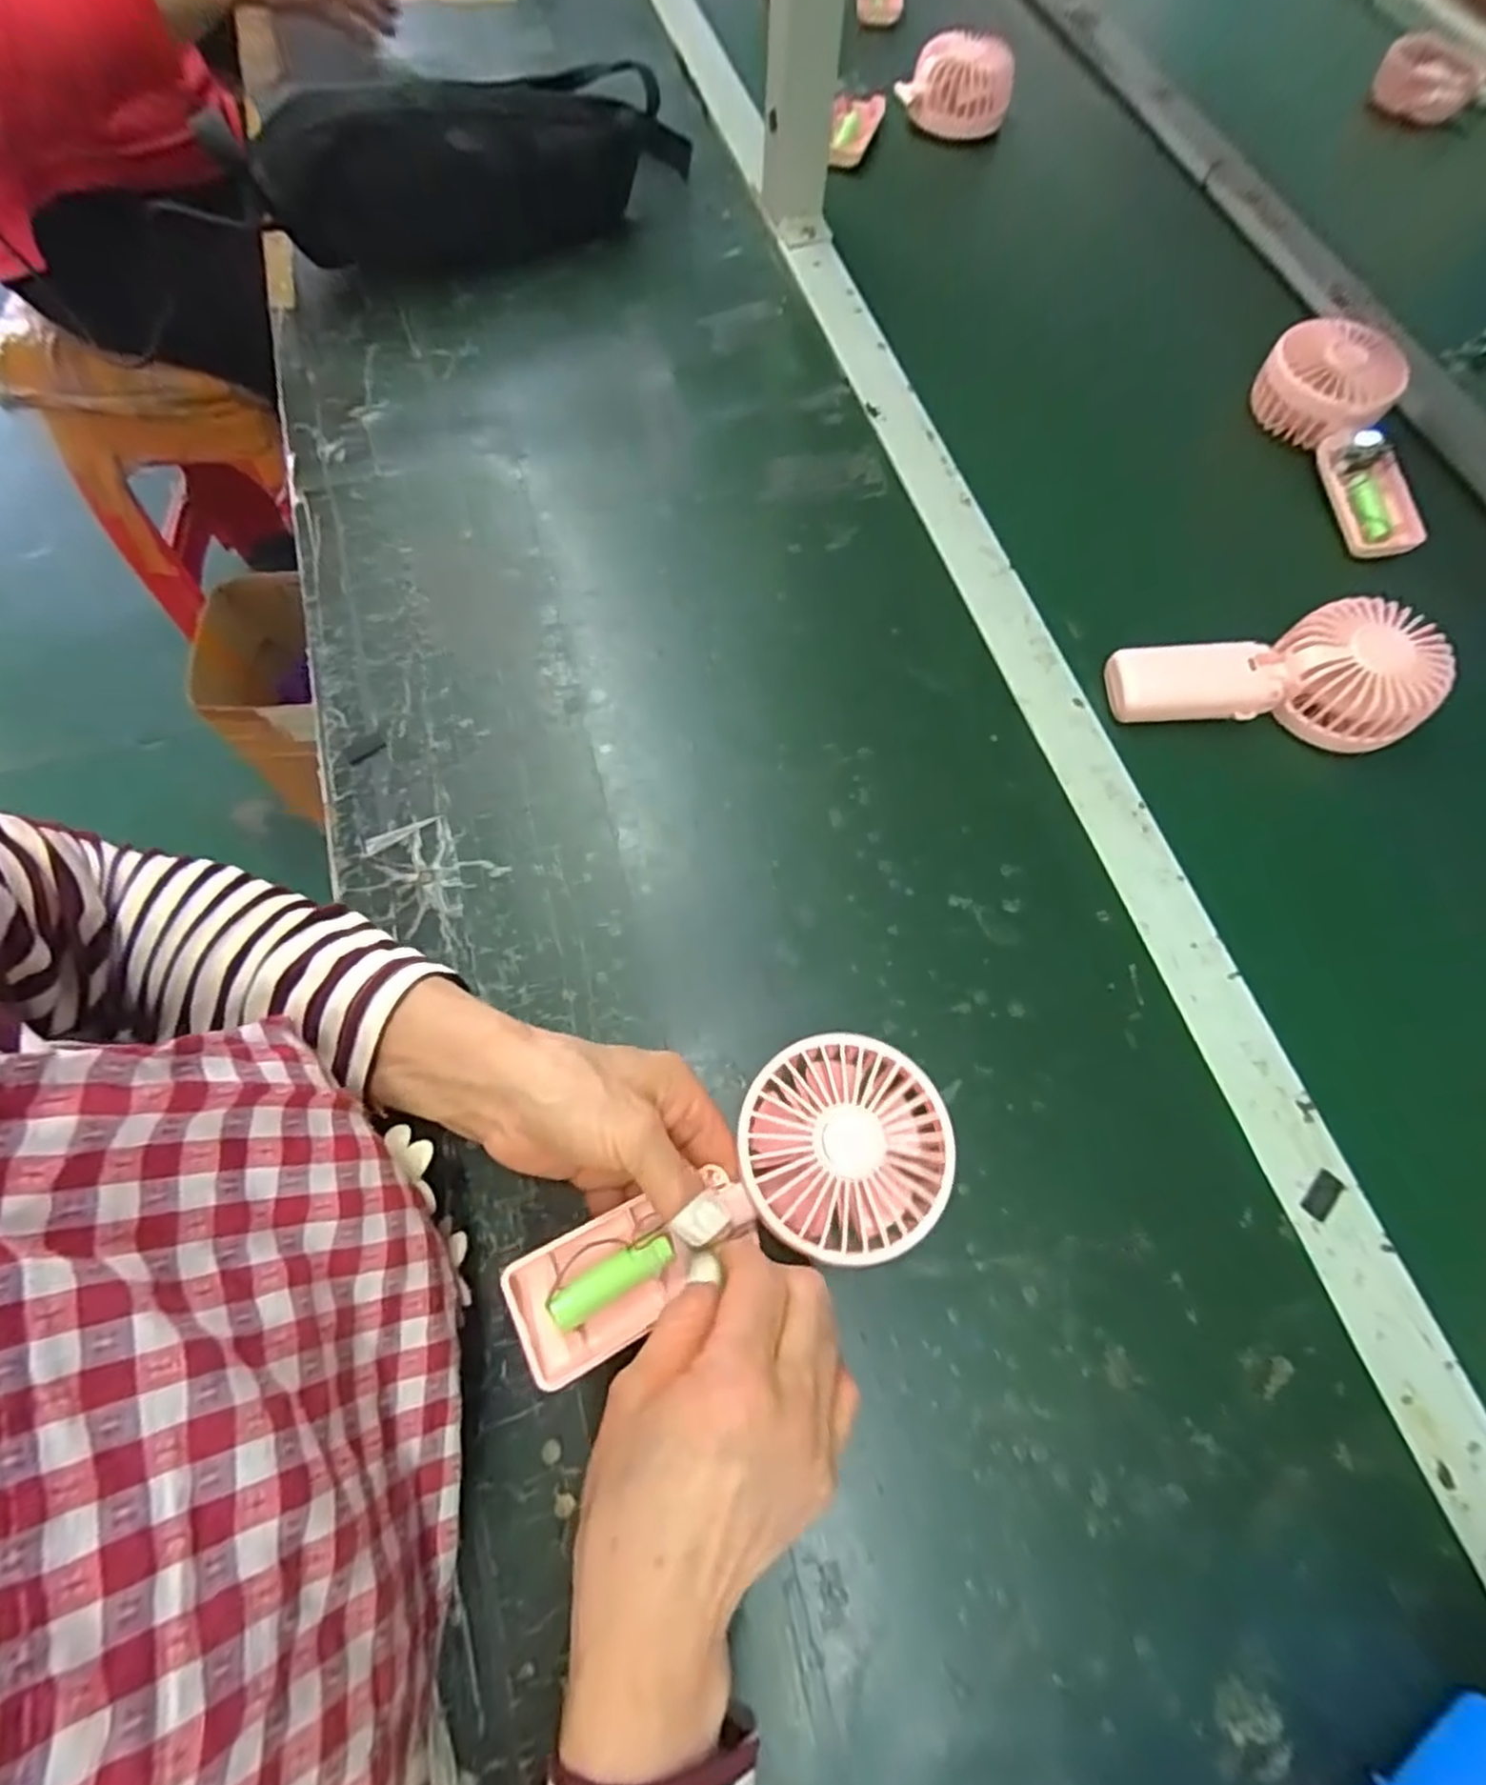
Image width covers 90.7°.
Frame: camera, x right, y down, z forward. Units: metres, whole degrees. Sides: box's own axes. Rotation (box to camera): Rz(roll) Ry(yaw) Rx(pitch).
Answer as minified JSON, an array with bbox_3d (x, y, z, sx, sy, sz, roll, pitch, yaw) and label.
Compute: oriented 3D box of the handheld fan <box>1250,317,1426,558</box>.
[{"bbox_3d":[0.437,-0.320,0.529,0.075,0.046,0.177,-19,81,13],"label":"handheld fan"}]

